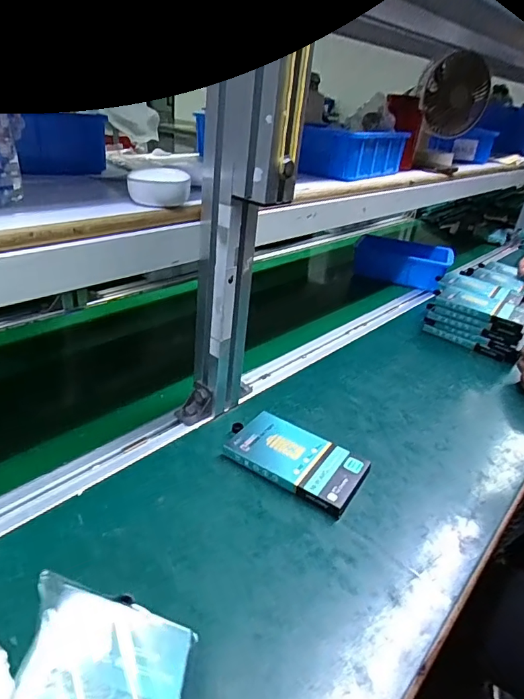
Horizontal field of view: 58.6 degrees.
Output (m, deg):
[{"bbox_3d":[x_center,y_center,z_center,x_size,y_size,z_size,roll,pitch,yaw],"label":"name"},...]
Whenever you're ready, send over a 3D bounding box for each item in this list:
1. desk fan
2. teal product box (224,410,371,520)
[{"bbox_3d":[0.357,-0.466,0.860,0.113,0.127,0.095,15,31,16],"label":"desk fan"},{"bbox_3d":[0.033,0.112,0.487,0.140,0.016,0.080,22,33,25],"label":"teal product box"}]

